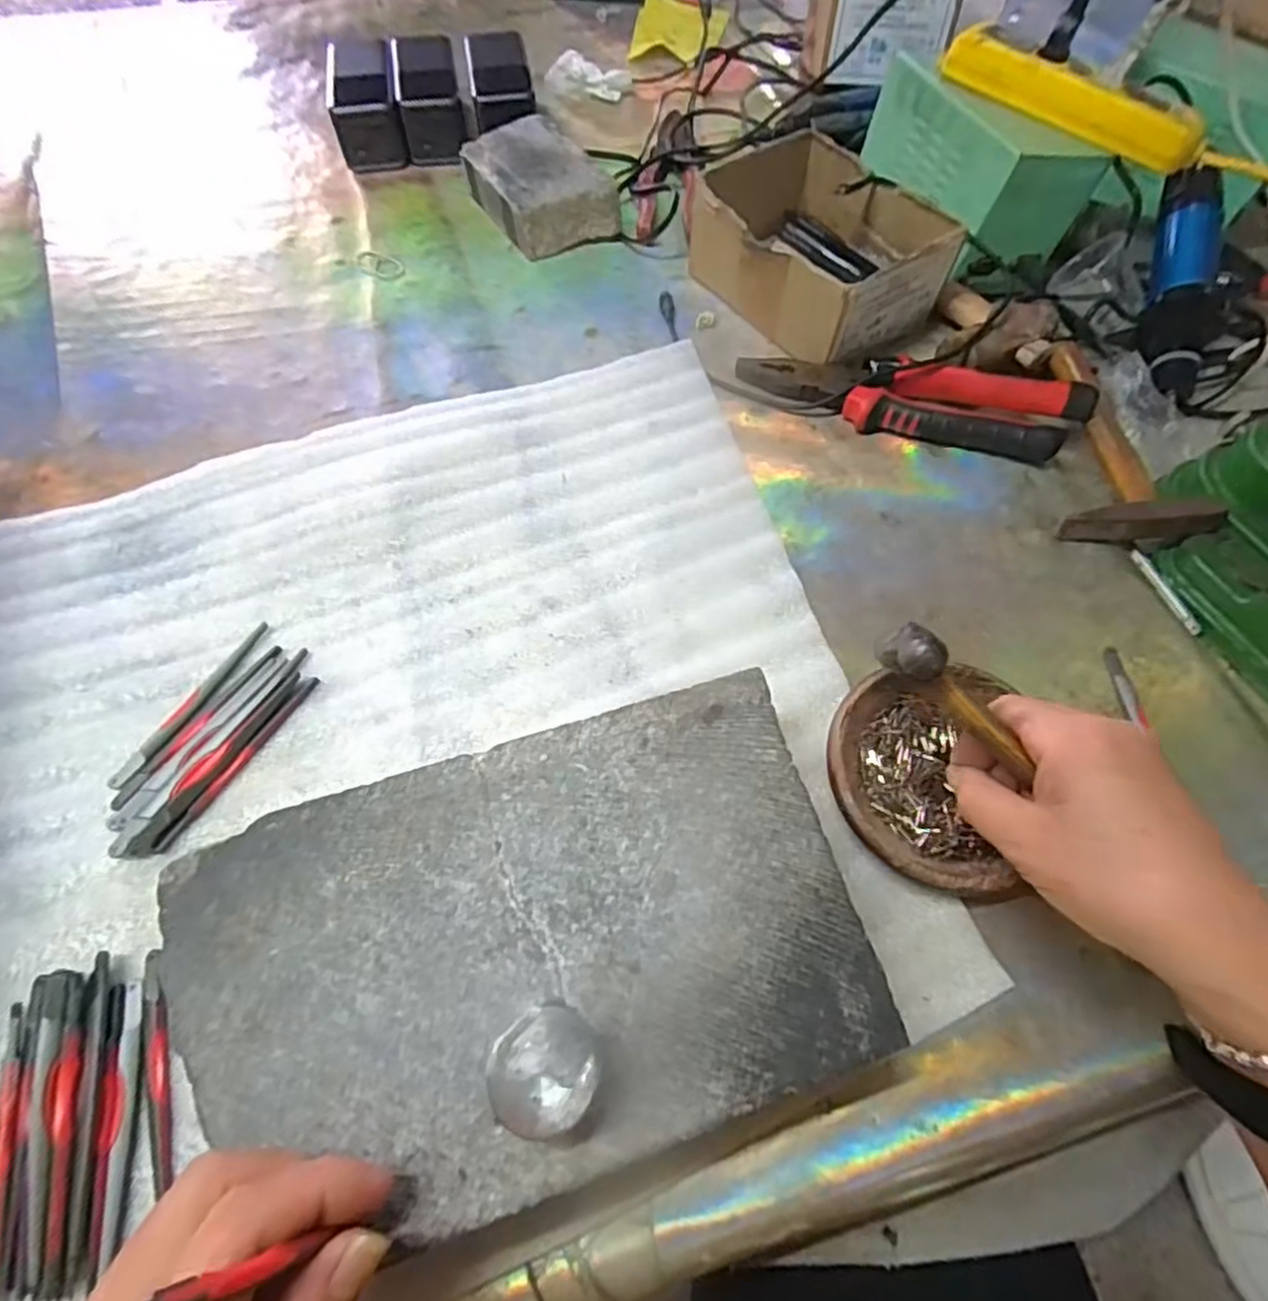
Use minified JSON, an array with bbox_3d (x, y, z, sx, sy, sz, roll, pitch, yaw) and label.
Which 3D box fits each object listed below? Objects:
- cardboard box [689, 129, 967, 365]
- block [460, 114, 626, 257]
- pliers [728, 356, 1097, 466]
[{"bbox_3d":[0.133,-0.291,0.491,0.125,0.063,0.157,-32,67,-17],"label":"cardboard box"},{"bbox_3d":[-0.080,-0.379,0.557,0.083,0.046,0.134,-30,66,-16],"label":"block"},{"bbox_3d":[0.182,-0.167,0.447,0.218,0.020,0.054,13,62,6],"label":"pliers"}]

